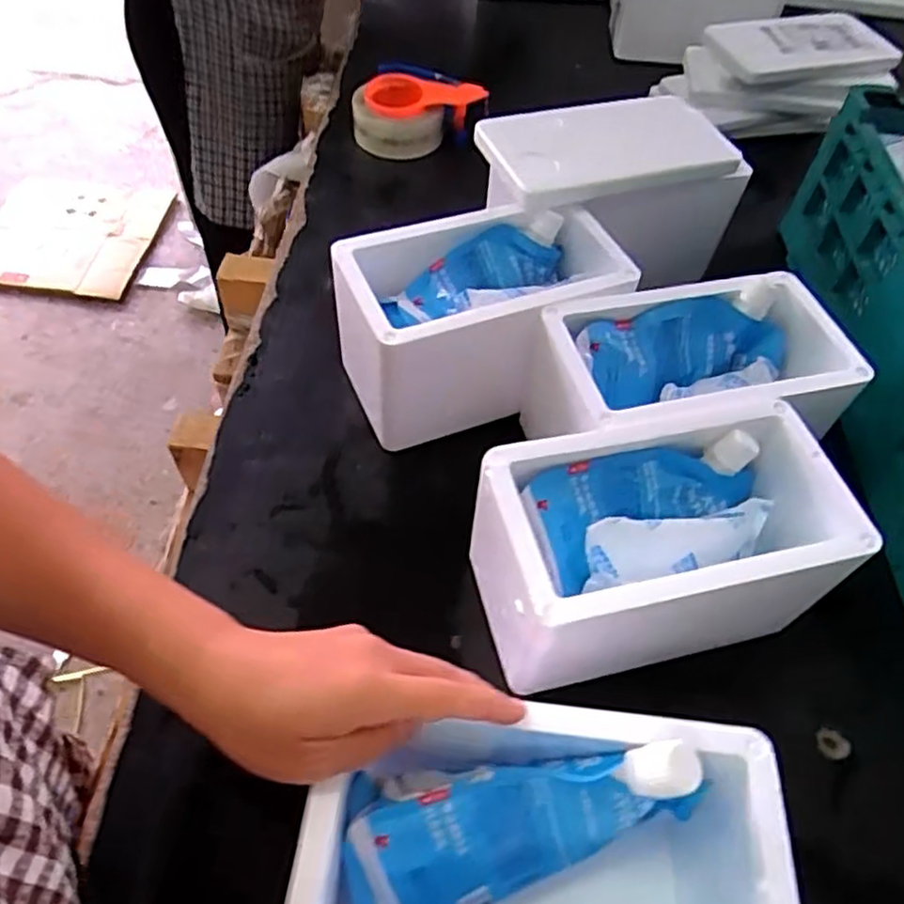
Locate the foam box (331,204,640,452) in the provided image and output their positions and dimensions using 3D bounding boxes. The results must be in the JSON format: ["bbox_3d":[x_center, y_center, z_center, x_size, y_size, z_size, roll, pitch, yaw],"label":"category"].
[{"bbox_3d":[0.022,-0.115,0.612,0.226,0.135,0.123,-16,57,-15],"label":"foam box"}]

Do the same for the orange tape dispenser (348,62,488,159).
[{"bbox_3d":[-0.046,-0.436,0.896,0.153,0.072,0.113,15,55,8],"label":"orange tape dispenser"}]

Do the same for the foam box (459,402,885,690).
[{"bbox_3d":[0.138,0.063,0.483,0.229,0.117,0.126,-10,55,-10],"label":"foam box"}]

